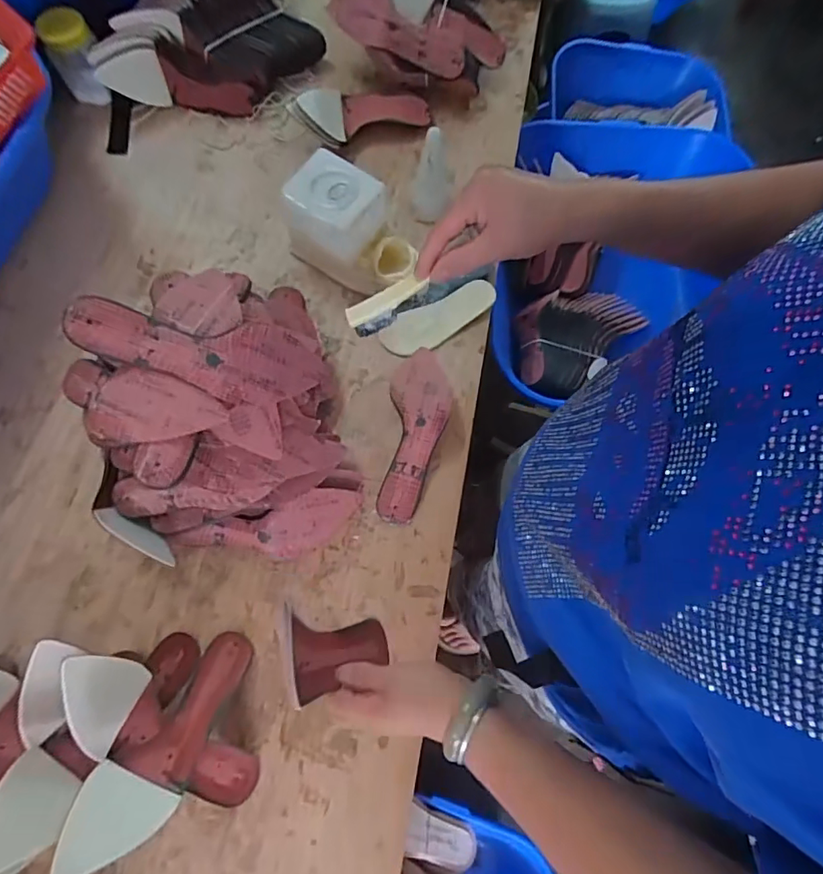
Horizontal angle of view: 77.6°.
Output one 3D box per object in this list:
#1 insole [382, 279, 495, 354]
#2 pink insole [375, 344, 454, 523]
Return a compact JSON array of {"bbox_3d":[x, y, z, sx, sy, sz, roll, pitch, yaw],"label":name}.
[{"bbox_3d":[0.041,-0.172,0.759,0.173,0.075,0.007,-22,46,6],"label":"insole"},{"bbox_3d":[0.007,-0.012,0.688,0.078,0.061,0.244,6,73,0],"label":"pink insole"}]

